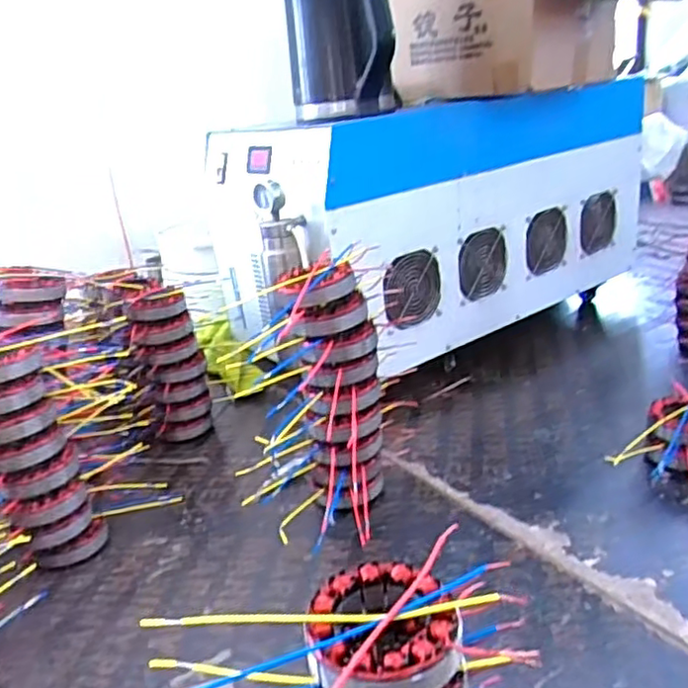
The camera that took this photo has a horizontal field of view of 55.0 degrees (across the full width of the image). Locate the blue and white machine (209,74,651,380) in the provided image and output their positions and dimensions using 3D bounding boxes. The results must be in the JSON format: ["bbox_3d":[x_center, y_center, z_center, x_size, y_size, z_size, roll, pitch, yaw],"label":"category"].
[{"bbox_3d":[0.173,-0.240,1.210,0.801,0.357,0.396,-20,26,-32],"label":"blue and white machine"}]

